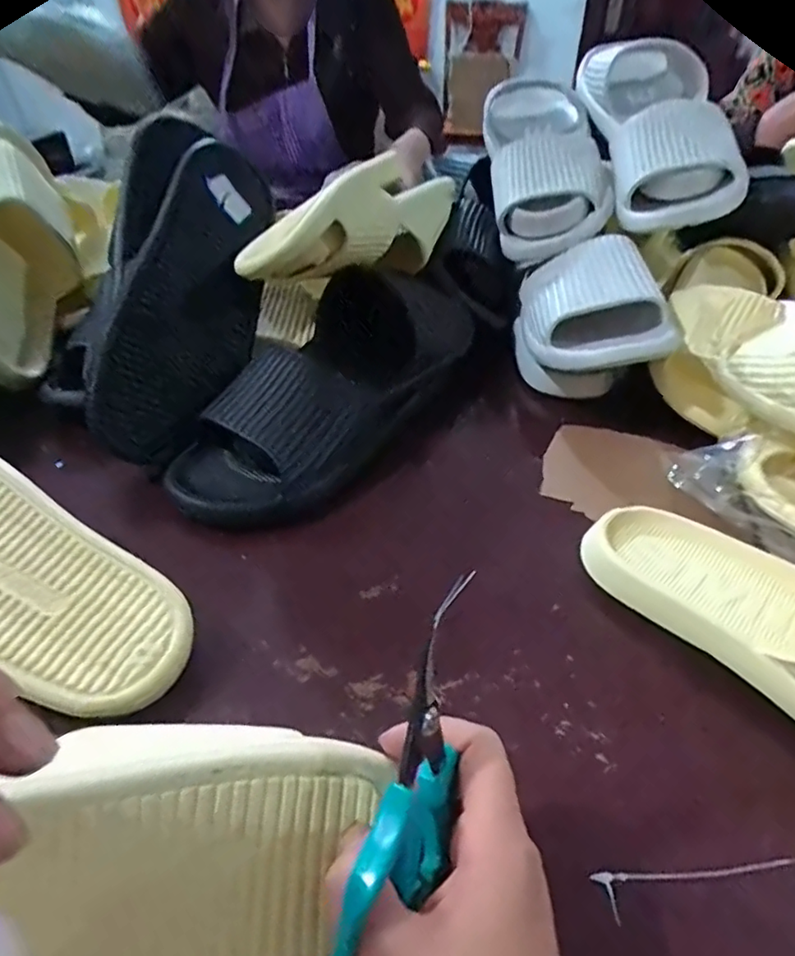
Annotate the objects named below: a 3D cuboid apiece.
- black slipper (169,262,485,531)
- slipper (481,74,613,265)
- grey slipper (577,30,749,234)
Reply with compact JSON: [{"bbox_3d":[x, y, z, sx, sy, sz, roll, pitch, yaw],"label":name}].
[{"bbox_3d":[-0.050,-0.071,0.493,0.126,0.085,0.305,39,68,7],"label":"black slipper"},{"bbox_3d":[0.150,-0.311,0.594,0.114,0.060,0.246,2,63,2],"label":"slipper"},{"bbox_3d":[0.247,-0.336,0.566,0.110,0.071,0.268,0,62,1],"label":"grey slipper"}]

